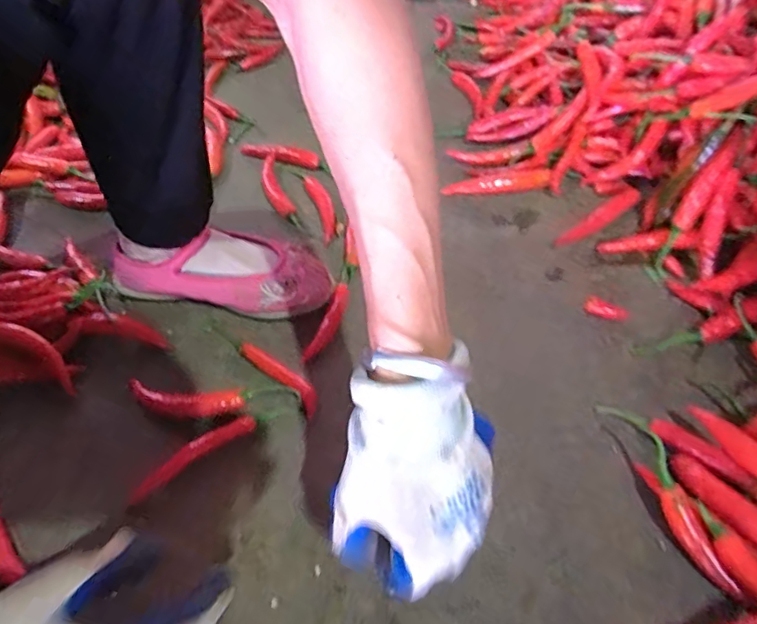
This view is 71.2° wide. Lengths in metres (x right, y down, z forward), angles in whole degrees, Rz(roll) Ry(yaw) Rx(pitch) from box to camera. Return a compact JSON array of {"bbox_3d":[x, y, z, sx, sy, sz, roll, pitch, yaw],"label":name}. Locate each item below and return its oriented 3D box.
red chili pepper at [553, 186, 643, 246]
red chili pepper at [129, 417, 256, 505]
[{"bbox_3d":[0.261,-0.112,0.622,0.133,0.012,0.025,-33,59,-22],"label":"red chili pepper"},{"bbox_3d":[-0.156,0.118,0.443,0.110,0.010,0.019,-29,57,-19],"label":"red chili pepper"}]

